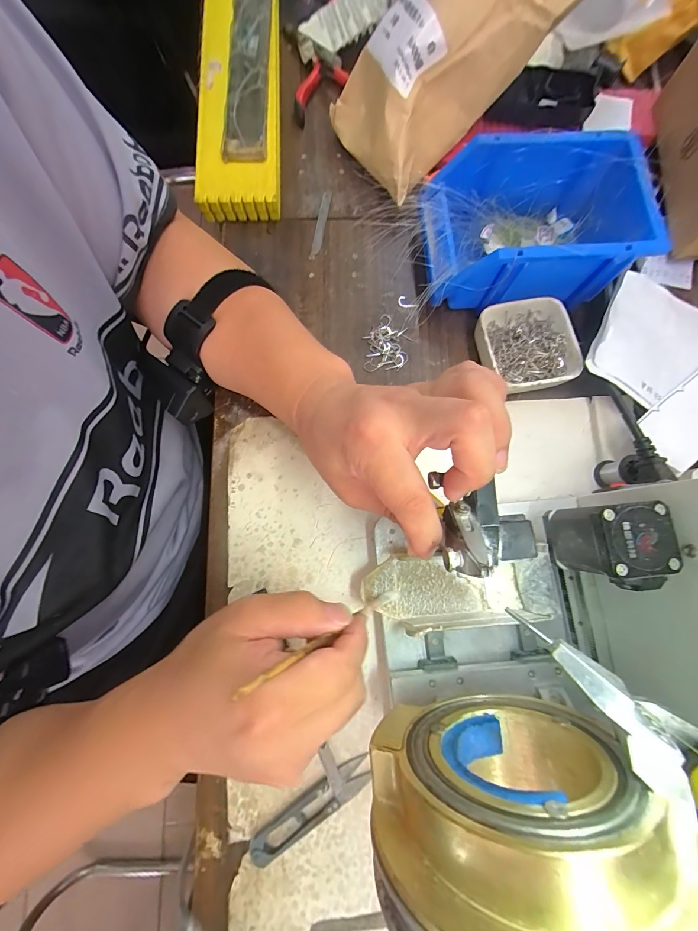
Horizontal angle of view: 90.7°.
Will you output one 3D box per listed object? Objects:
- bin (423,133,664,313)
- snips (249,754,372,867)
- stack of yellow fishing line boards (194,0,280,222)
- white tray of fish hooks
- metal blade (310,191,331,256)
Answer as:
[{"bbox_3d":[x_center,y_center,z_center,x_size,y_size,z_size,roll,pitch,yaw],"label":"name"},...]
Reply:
[{"bbox_3d":[0.161,-0.214,0.320,0.189,0.081,0.124,-5,79,-2],"label":"bin"},{"bbox_3d":[-0.028,0.258,0.258,0.098,0.007,0.021,-33,81,-7],"label":"snips"},{"bbox_3d":[-0.122,-0.429,0.386,0.082,0.046,0.341,-3,78,-1],"label":"stack of yellow fishing line boards"},{"bbox_3d":[0.162,-0.107,0.321,0.091,0.030,0.082,-13,80,-3],"label":"white tray of fish hooks"},{"bbox_3d":[-0.029,-0.258,0.366,0.010,0.004,0.085,8,79,8],"label":"metal blade"}]

